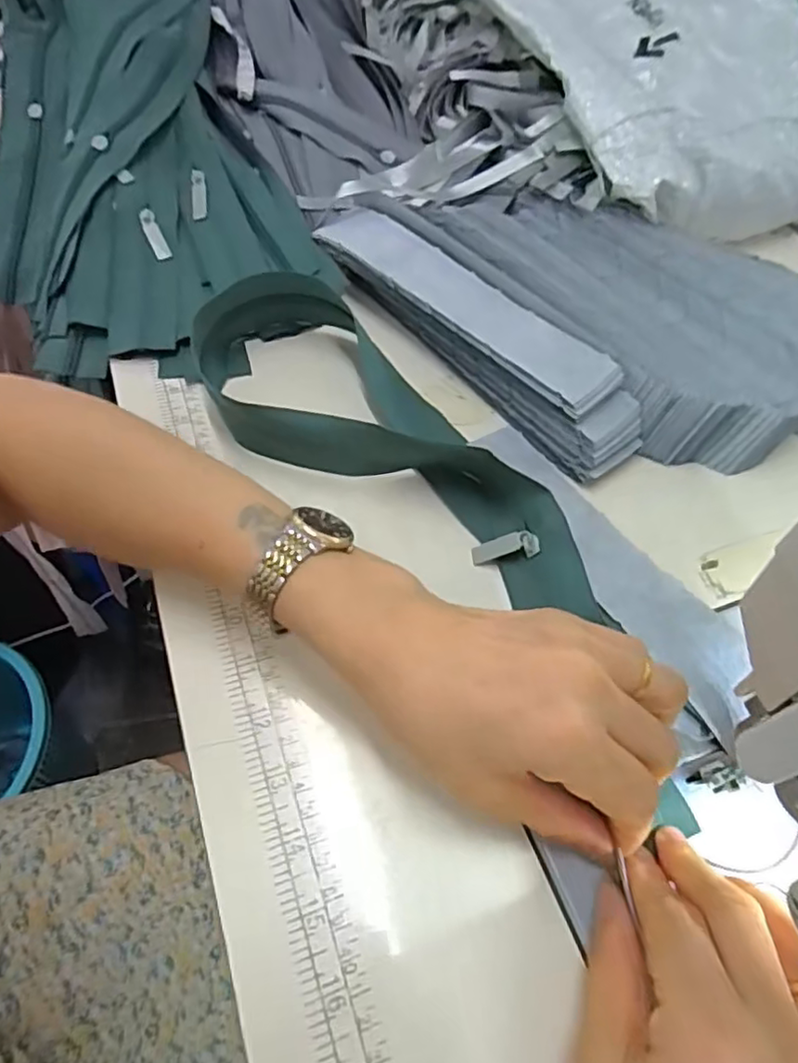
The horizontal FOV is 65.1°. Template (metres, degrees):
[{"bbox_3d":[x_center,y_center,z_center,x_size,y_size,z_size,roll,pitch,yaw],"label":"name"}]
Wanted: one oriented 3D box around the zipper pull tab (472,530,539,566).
[{"bbox_3d":[0.053,0.009,0.314,0.034,0.007,0.012,-15,53,25],"label":"zipper pull tab"}]

